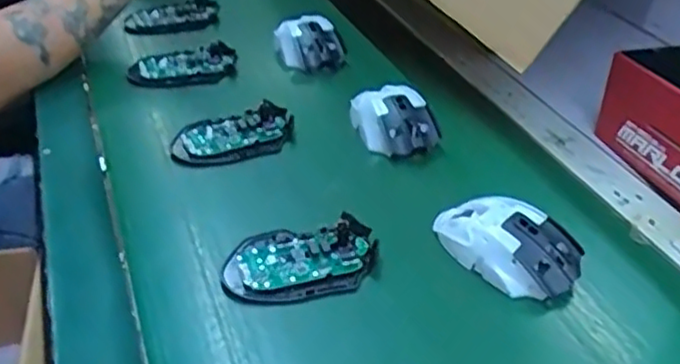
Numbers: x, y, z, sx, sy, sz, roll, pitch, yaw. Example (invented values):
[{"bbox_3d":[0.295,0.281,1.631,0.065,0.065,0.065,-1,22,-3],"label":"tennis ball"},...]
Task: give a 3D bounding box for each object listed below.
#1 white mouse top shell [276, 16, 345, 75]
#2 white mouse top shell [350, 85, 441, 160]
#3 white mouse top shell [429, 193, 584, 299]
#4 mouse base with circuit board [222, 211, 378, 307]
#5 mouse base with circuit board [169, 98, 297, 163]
[{"bbox_3d":[-0.033,-0.158,0.781,0.070,0.035,0.086,-5,38,-10],"label":"white mouse top shell"},{"bbox_3d":[0.055,-0.059,0.657,0.067,0.033,0.092,-10,40,-17],"label":"white mouse top shell"},{"bbox_3d":[0.128,0.044,0.524,0.116,0.037,0.069,27,43,27],"label":"white mouse top shell"},{"bbox_3d":[-0.029,0.058,0.510,0.114,0.018,0.068,-5,38,-10],"label":"mouse base with circuit board"},{"bbox_3d":[-0.099,-0.046,0.643,0.114,0.019,0.060,-13,40,-19],"label":"mouse base with circuit board"}]

